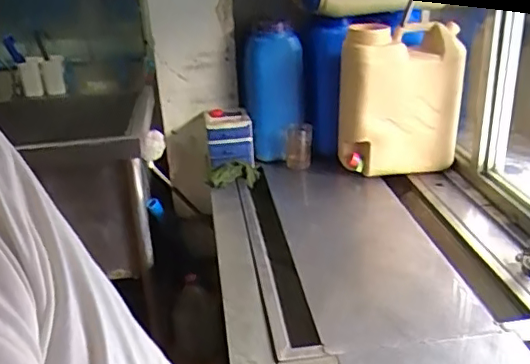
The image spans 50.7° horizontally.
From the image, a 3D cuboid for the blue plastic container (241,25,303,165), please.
[{"bbox_3d":[0.024,-0.256,1.699,0.175,0.404,0.164,-3,25,-1],"label":"blue plastic container"}]

